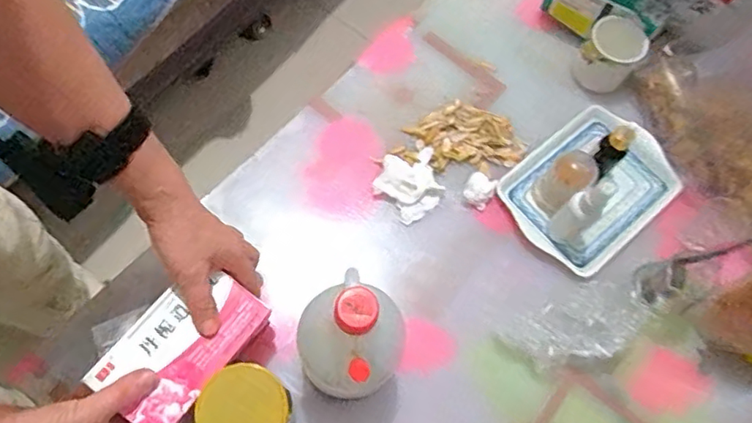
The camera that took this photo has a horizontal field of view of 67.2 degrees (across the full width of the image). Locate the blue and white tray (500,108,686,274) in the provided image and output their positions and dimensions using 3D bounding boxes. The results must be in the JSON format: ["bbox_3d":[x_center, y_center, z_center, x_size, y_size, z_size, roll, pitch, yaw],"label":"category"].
[{"bbox_3d":[0.241,-0.025,0.641,0.187,0.042,0.139,-37,75,-16],"label":"blue and white tray"}]

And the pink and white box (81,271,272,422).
[{"bbox_3d":[-0.161,0.113,0.476,0.080,0.027,0.133,41,65,4],"label":"pink and white box"}]

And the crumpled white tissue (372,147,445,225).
[{"bbox_3d":[0.035,-0.029,0.626,0.072,0.015,0.077,-12,70,-8],"label":"crumpled white tissue"}]

